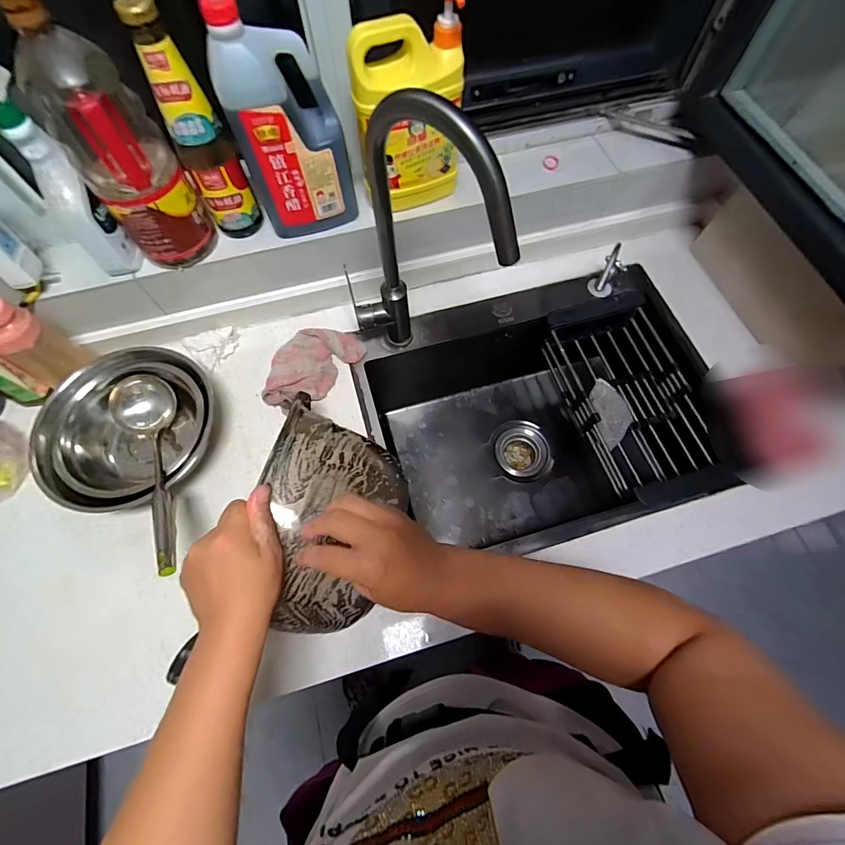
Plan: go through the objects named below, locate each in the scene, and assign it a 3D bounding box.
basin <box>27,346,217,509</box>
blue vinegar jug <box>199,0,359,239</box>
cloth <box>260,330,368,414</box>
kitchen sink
[{"bbox_3d":[-0.423,0.014,0.612,0.238,0.110,0.210,-26,70,-9],"label":"basin"},{"bbox_3d":[-0.172,-0.370,0.537,0.136,0.241,0.071,-13,68,-4],"label":"blue vinegar jug"},{"bbox_3d":[-0.192,-0.099,0.688,0.113,0.036,0.178,38,73,15],"label":"cloth"},{"bbox_3d":[0.198,-0.008,0.789,0.551,0.232,0.452,-17,69,-6],"label":"kitchen sink"}]

